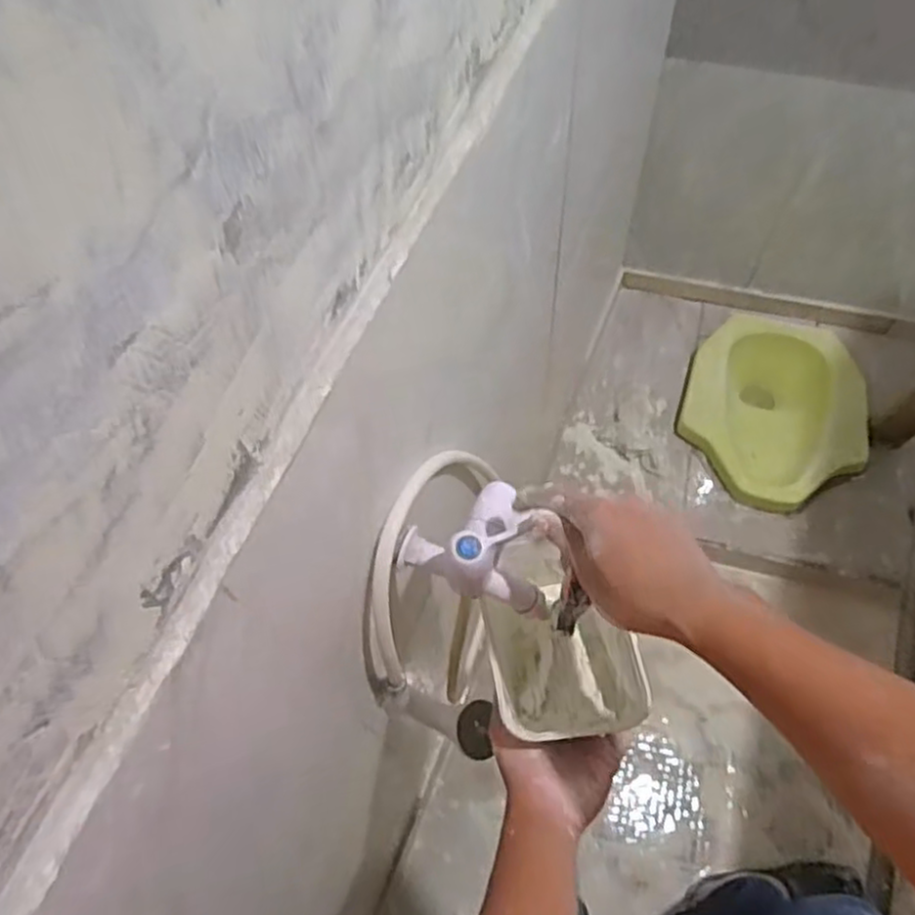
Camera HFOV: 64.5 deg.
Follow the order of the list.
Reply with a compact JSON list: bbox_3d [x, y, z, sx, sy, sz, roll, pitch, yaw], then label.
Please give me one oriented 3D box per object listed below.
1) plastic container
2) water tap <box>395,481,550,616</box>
[{"bbox_3d":[0.086,0.172,0.608,0.114,0.095,0.117,-8,61,-2],"label":"plastic container"},{"bbox_3d":[0.008,0.071,0.564,0.100,0.087,0.105,-15,61,-6],"label":"water tap"}]

